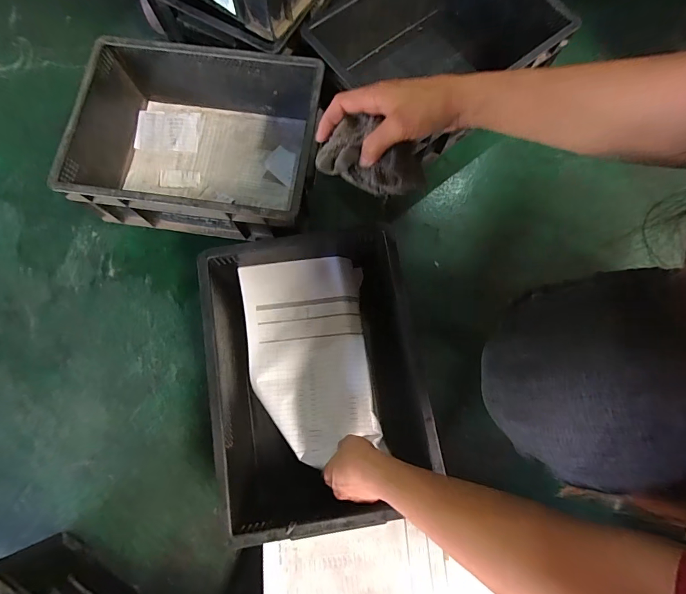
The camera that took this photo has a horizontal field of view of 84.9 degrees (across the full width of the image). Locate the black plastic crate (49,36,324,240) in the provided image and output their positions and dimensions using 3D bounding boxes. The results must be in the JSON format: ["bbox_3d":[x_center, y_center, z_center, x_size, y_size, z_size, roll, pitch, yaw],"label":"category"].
[{"bbox_3d":[-0.208,-0.224,0.562,0.336,0.120,0.240,7,77,2],"label":"black plastic crate"}]

